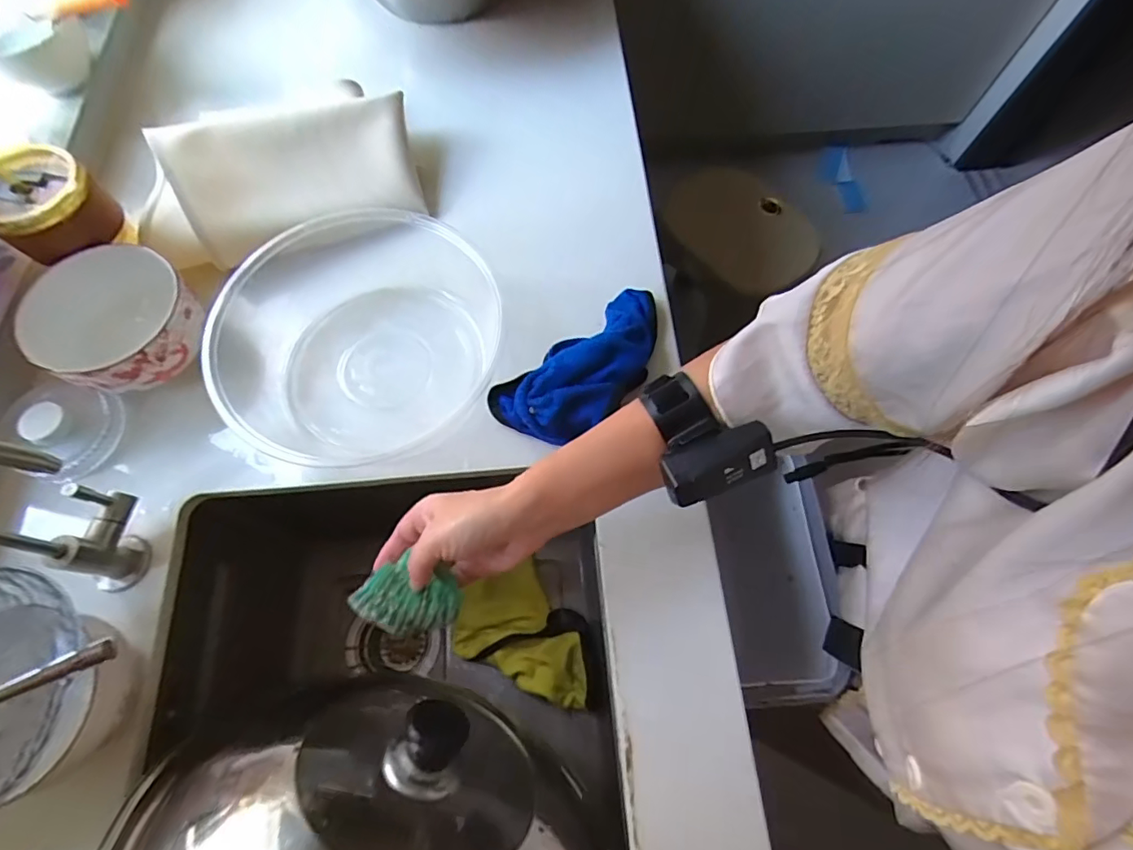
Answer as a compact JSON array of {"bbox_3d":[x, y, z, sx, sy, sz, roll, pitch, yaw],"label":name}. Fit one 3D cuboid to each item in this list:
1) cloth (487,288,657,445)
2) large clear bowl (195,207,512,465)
[{"bbox_3d":[0.025,-0.054,0.463,0.180,0.044,0.087,-39,72,-15],"label":"cloth"},{"bbox_3d":[-0.181,-0.091,0.470,0.236,0.082,0.215,0,67,0],"label":"large clear bowl"}]

